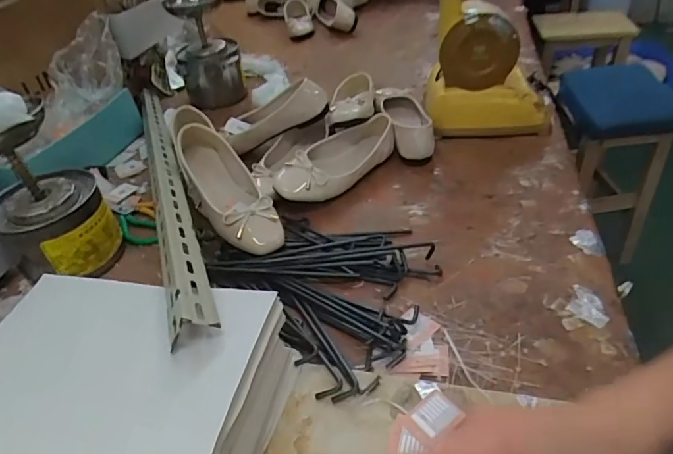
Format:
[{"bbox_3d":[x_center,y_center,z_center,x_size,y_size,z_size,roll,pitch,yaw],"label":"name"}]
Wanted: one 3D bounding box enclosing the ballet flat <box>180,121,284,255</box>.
[{"bbox_3d":[-0.155,-0.051,0.697,0.084,0.077,0.233,-26,61,-23],"label":"ballet flat"}]

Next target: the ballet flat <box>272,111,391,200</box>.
[{"bbox_3d":[0.005,-0.100,0.773,0.231,0.078,0.078,-32,45,-29],"label":"ballet flat"}]

